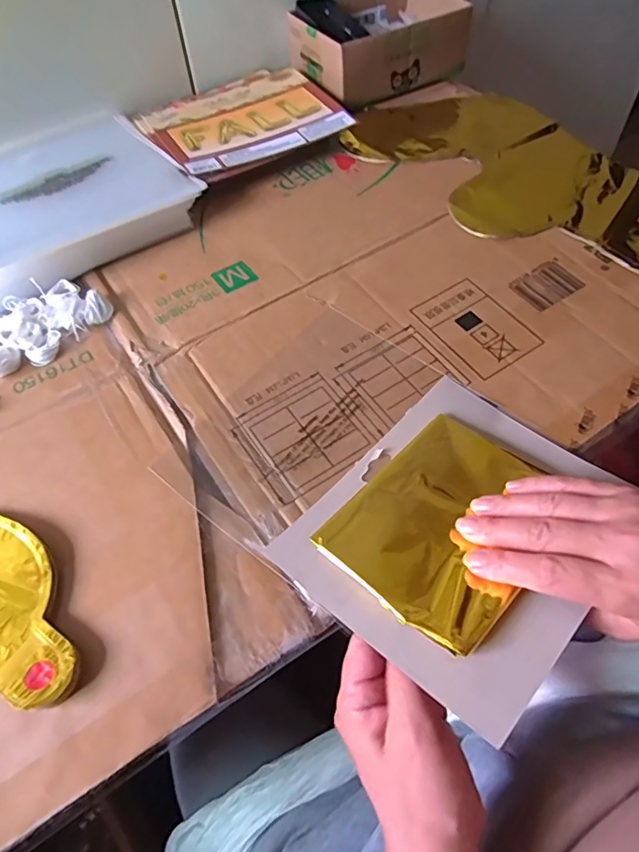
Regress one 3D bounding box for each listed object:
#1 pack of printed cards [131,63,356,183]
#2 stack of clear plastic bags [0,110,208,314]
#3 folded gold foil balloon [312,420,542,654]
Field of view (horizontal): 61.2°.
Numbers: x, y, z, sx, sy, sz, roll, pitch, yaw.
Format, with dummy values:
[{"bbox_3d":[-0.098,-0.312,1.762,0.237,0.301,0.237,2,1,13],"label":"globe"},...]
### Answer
[{"bbox_3d":[-0.084,-0.335,0.598,0.197,0.026,0.176,-28,60,-15],"label":"pack of printed cards"},{"bbox_3d":[-0.263,-0.235,0.541,0.226,0.034,0.242,-32,61,-17],"label":"stack of clear plastic bags"},{"bbox_3d":[0.080,0.059,0.338,0.108,0.016,0.137,35,58,28],"label":"folded gold foil balloon"}]

